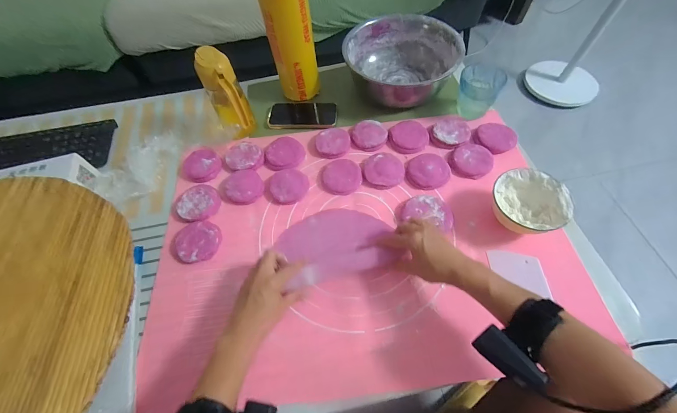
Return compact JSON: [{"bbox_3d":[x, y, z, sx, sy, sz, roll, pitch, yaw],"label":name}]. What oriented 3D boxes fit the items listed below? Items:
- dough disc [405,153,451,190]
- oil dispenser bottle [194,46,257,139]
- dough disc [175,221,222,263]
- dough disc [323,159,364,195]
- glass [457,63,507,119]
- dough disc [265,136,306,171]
[{"bbox_3d":[0.176,-0.071,0.563,0.086,0.020,0.073,-31,63,-14],"label":"dough disc"},{"bbox_3d":[-0.220,-0.210,0.574,0.069,0.173,0.083,-21,61,-9],"label":"oil dispenser bottle"},{"bbox_3d":[-0.254,0.065,0.521,0.075,0.026,0.075,-1,60,2],"label":"dough disc"},{"bbox_3d":[0.007,-0.059,0.569,0.076,0.013,0.077,-1,60,2],"label":"dough disc"},{"bbox_3d":[0.298,-0.248,0.617,0.082,0.072,0.087,-1,60,2],"label":"glass"},{"bbox_3d":[-0.115,-0.113,0.604,0.081,0.016,0.084,22,64,15],"label":"dough disc"}]

